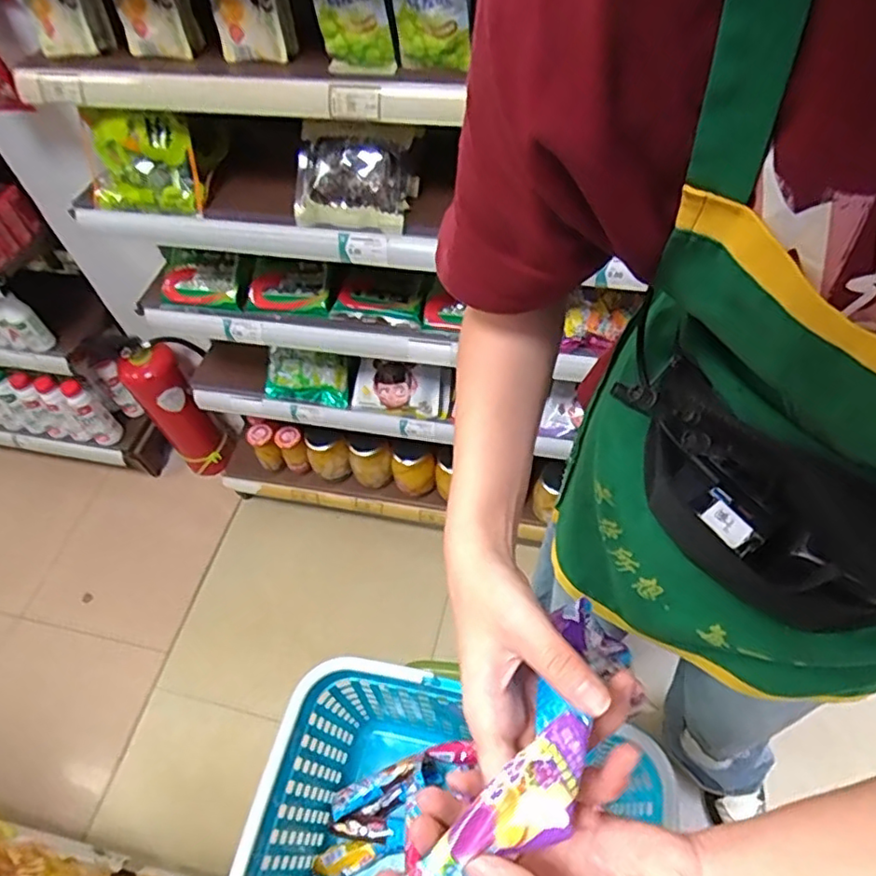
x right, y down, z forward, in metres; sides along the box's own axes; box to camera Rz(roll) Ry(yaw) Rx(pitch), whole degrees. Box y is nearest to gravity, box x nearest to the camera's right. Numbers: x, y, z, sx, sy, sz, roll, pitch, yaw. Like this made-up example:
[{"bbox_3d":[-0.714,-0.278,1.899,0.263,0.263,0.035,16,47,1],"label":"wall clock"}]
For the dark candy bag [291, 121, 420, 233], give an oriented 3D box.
[{"bbox_3d":[-0.111,-0.348,0.826,0.149,0.130,0.051,9,16,7],"label":"dark candy bag"}]

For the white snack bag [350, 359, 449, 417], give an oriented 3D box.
[{"bbox_3d":[-0.073,-0.096,1.135,0.168,0.077,0.063,10,58,12],"label":"white snack bag"}]

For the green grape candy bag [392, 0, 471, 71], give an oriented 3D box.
[{"bbox_3d":[-0.010,-0.468,0.679,0.076,0.104,0.026,16,59,15],"label":"green grape candy bag"}]

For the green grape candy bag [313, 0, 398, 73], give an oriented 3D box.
[{"bbox_3d":[-0.098,-0.483,0.705,0.079,0.113,0.042,-9,56,-1],"label":"green grape candy bag"}]

